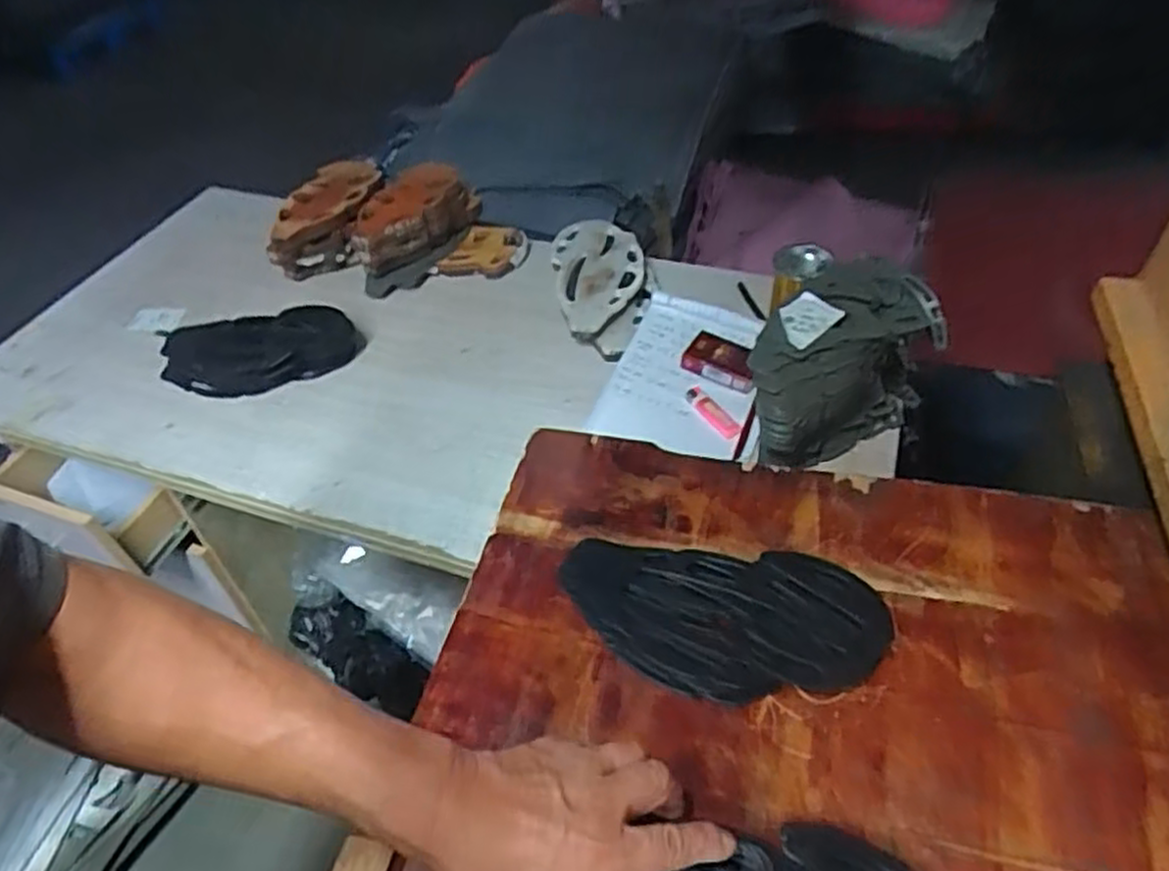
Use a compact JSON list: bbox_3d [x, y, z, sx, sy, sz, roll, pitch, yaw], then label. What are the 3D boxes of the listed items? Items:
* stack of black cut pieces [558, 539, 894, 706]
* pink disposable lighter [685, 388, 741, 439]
[{"bbox_3d":[0.097,0.132,0.562,0.233,0.017,0.118,4,46,11],"label":"stack of black cut pieces"},{"bbox_3d":[0.147,-0.025,0.885,0.021,0.018,0.079,-29,49,-20],"label":"pink disposable lighter"}]

